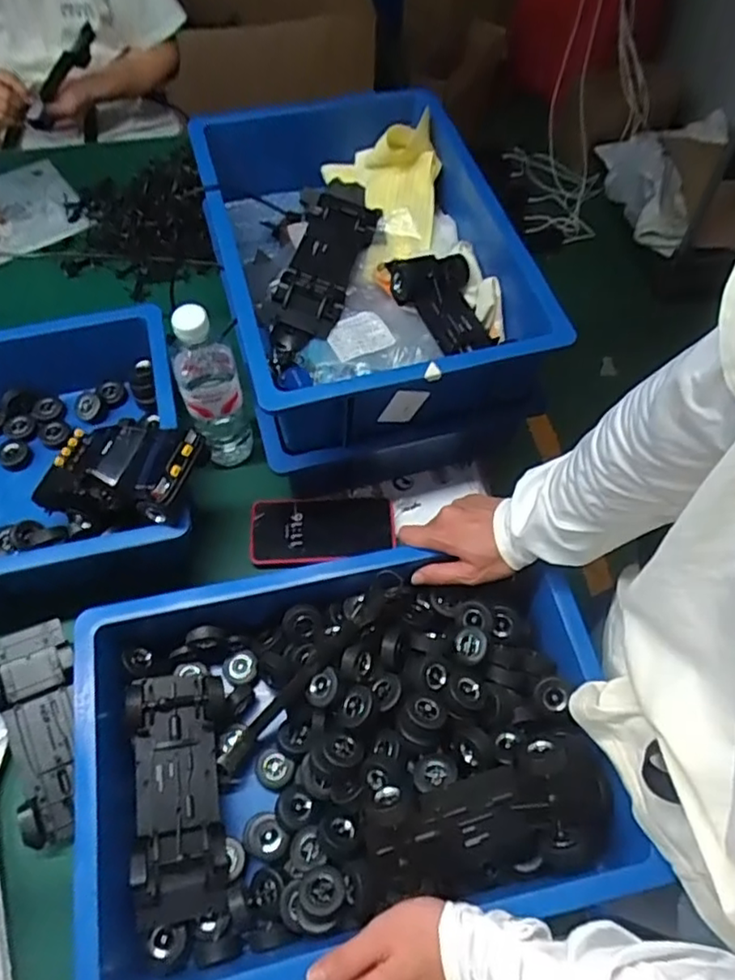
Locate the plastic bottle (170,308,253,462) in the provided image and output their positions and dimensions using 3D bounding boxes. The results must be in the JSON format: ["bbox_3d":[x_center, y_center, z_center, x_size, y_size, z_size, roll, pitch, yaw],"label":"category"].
[{"bbox_3d":[-0.167,-0.109,0.679,0.064,0.220,0.059,-19,63,-12],"label":"plastic bottle"}]

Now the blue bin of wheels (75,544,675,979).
[{"bbox_3d":[-0.018,0.222,0.565,0.445,0.108,0.303,-13,61,-8],"label":"blue bin of wheels"}]

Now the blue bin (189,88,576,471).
[{"bbox_3d":[-0.009,-0.273,0.725,0.312,0.117,0.468,-12,61,-8],"label":"blue bin"}]

